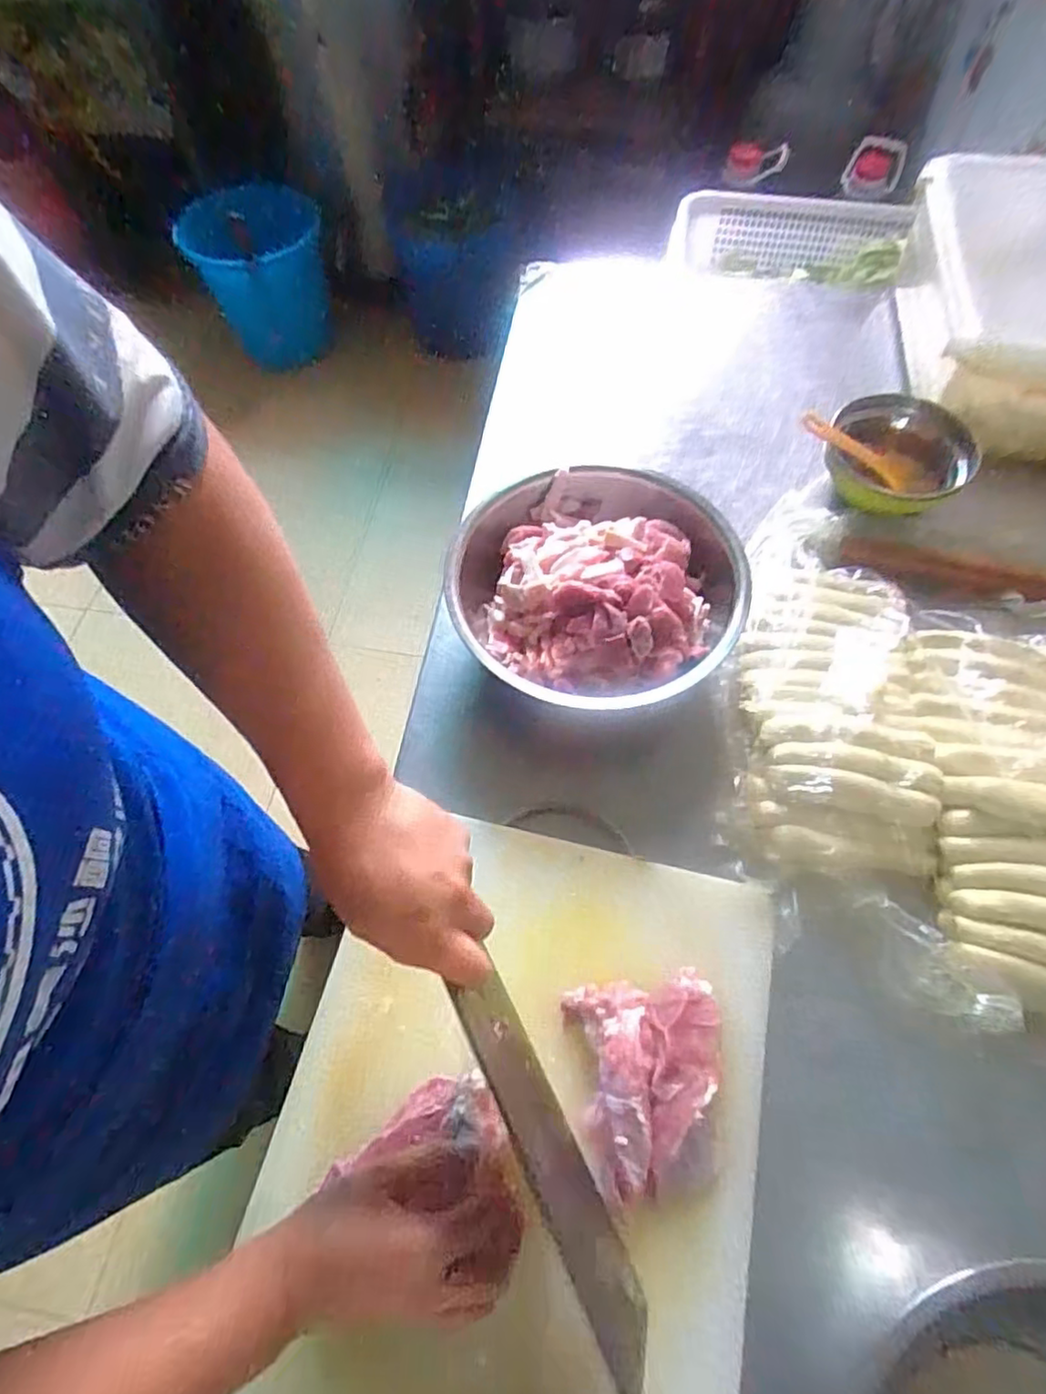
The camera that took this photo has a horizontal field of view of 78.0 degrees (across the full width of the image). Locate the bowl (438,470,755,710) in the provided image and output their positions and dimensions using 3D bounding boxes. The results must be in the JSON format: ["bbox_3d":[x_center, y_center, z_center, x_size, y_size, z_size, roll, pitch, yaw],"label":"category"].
[{"bbox_3d":[0.065,-0.097,0.586,0.245,0.108,0.249,-1,64,1],"label":"bowl"}]

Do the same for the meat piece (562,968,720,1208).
[{"bbox_3d":[0.089,0.252,0.426,0.100,0.039,0.124,-9,64,-2],"label":"meat piece"}]

